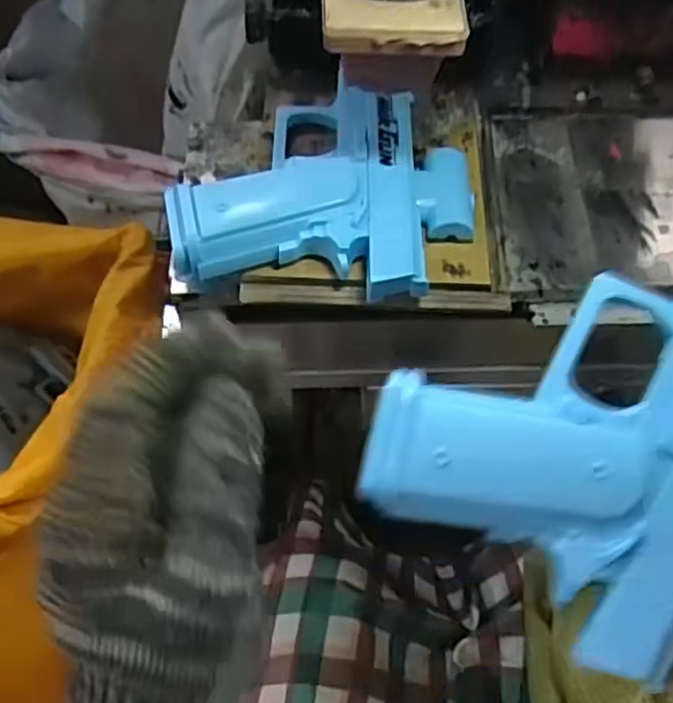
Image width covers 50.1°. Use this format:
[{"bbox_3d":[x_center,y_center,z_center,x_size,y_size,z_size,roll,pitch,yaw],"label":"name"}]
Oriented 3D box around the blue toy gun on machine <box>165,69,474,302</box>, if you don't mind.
[{"bbox_3d":[-0.003,-0.073,0.313,0.122,0.018,0.104,7,57,0],"label":"blue toy gun on machine"}]

